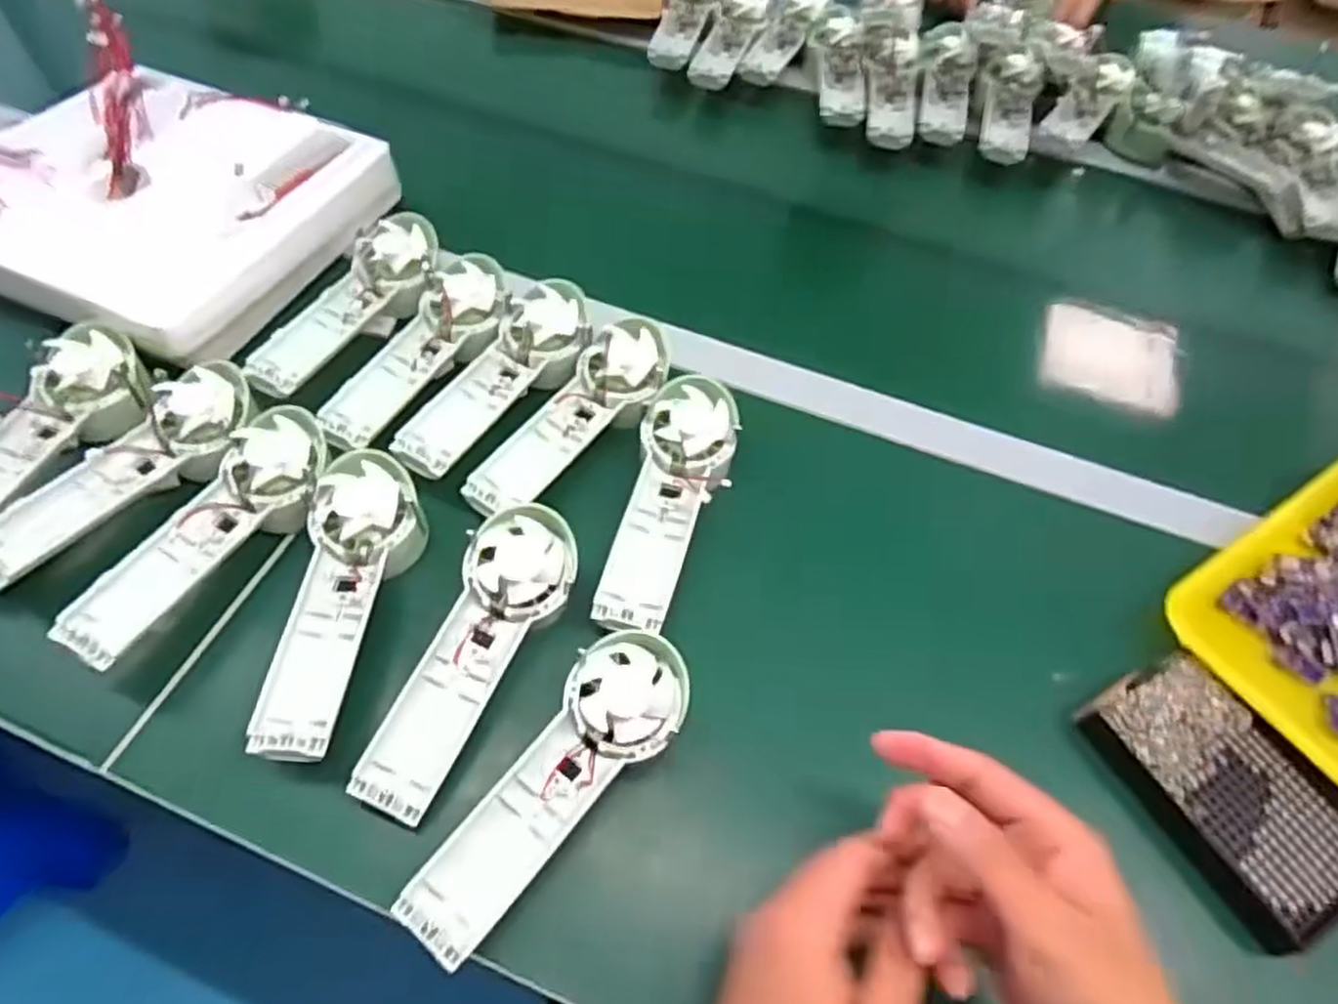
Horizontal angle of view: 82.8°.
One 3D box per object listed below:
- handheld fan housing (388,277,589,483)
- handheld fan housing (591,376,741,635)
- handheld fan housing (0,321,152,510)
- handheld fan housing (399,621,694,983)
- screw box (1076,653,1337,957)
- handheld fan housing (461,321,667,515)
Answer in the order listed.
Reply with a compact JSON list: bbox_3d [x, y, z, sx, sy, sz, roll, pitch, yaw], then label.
[{"bbox_3d":[-0.115,-0.085,0.523,0.067,0.029,0.180,23,57,12],"label":"handheld fan housing"},{"bbox_3d":[0.003,-0.004,0.475,0.062,0.030,0.175,11,56,4],"label":"handheld fan housing"},{"bbox_3d":[-0.405,-0.038,0.480,0.060,0.040,0.174,16,56,7],"label":"handheld fan housing"},{"bbox_3d":[-0.054,0.141,0.379,0.062,0.029,0.175,30,59,16],"label":"handheld fan housing"},{"bbox_3d":[0.307,0.156,0.418,0.088,0.023,0.138,-24,61,-19],"label":"screw box"},{"bbox_3d":[-0.061,-0.057,0.512,0.062,0.034,0.170,28,58,15],"label":"handheld fan housing"}]

